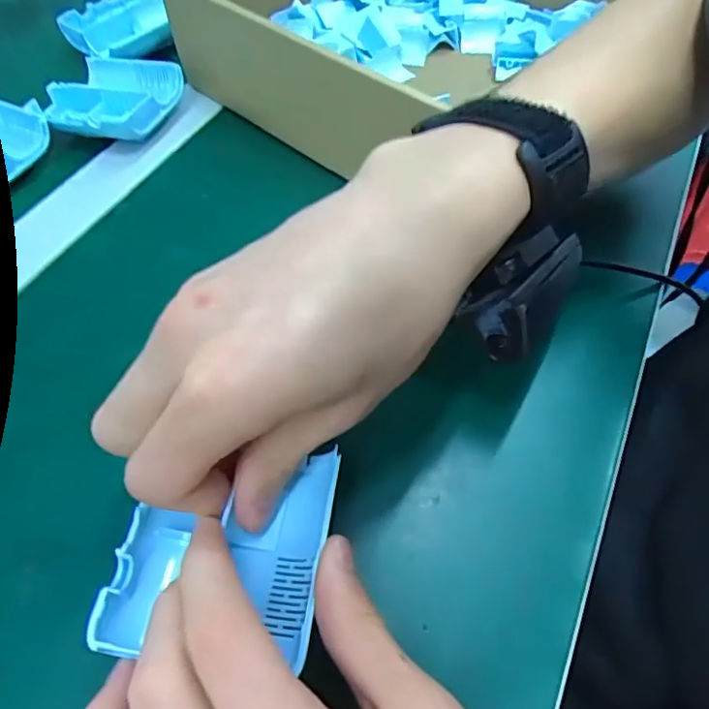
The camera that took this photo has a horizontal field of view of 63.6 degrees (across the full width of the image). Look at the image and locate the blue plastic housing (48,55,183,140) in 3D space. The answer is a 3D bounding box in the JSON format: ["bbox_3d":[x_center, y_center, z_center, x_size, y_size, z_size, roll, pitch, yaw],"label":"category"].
[{"bbox_3d":[-0.159,-0.164,0.372,0.081,0.026,0.073,21,58,13],"label":"blue plastic housing"}]

